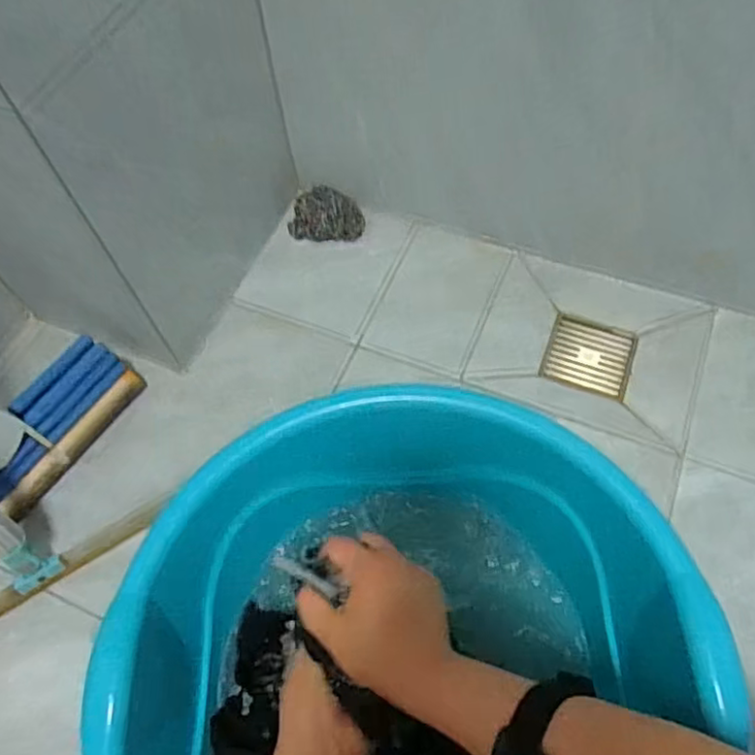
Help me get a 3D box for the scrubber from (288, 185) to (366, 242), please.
[{"bbox_3d":[-0.072,-0.230,0.888,0.107,0.039,0.075,1,61,4],"label":"scrubber"}]

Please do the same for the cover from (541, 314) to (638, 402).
[{"bbox_3d":[0.267,-0.029,0.796,0.101,0.014,0.110,18,63,13],"label":"cover"}]

